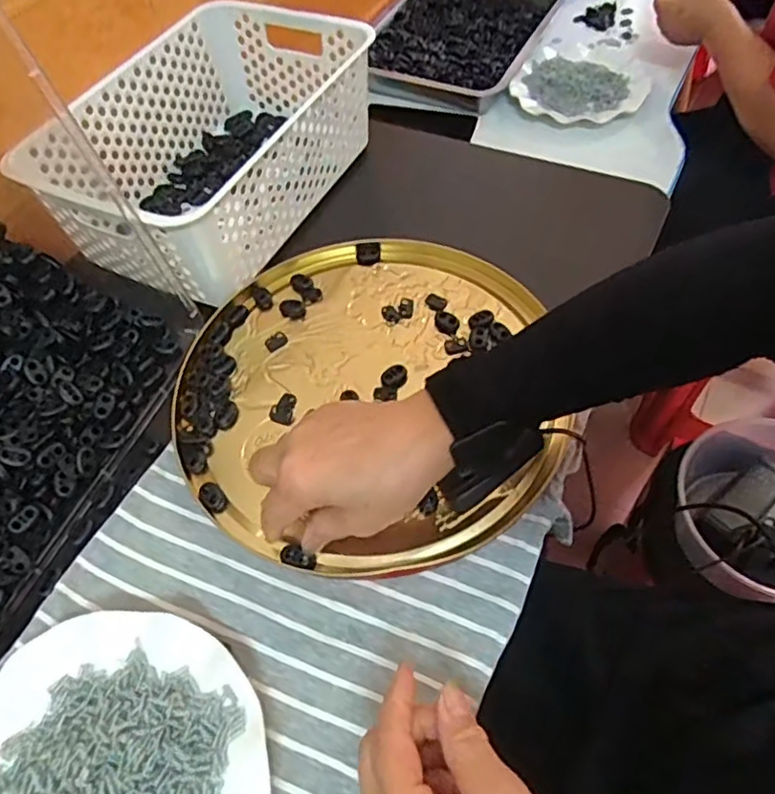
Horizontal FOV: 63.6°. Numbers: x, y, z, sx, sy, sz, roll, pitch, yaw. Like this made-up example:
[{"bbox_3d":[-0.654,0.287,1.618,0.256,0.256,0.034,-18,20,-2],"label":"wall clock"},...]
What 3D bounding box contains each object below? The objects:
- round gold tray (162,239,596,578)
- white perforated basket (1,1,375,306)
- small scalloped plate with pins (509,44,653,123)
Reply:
[{"bbox_3d":[-0.018,-0.013,0.482,0.285,0.012,0.290,-2,56,3],"label":"round gold tray"},{"bbox_3d":[-0.162,-0.236,0.582,0.199,0.103,0.302,22,60,18],"label":"white perforated basket"},{"bbox_3d":[0.264,-0.426,0.855,0.169,0.020,0.178,-2,56,3],"label":"small scalloped plate with pins"}]

